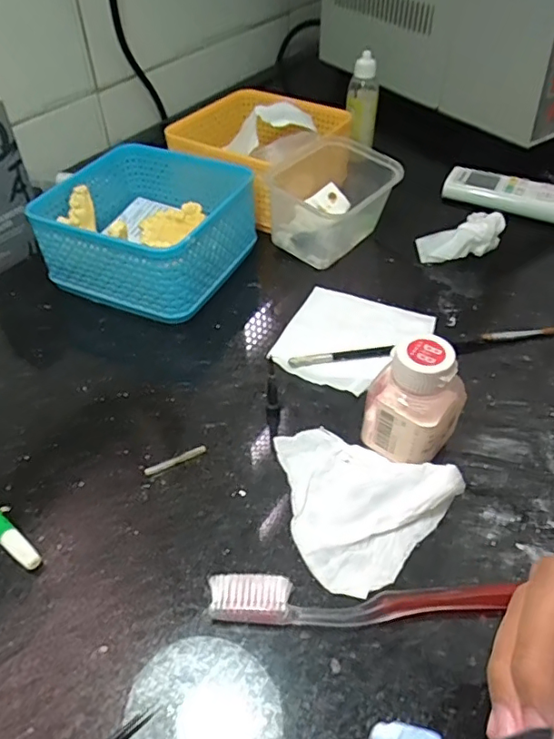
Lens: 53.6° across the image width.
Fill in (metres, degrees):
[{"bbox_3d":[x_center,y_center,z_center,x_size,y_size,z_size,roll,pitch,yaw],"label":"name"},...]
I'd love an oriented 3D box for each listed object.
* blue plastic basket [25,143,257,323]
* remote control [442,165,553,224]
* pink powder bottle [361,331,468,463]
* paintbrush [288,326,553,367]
[{"bbox_3d":[-0.099,-0.111,0.431,0.136,0.065,0.133,15,48,15],"label":"blue plastic basket"},{"bbox_3d":[0.255,-0.166,0.534,0.178,0.027,0.037,20,49,20],"label":"remote control"},{"bbox_3d":[0.073,0.018,0.291,0.044,0.071,0.037,24,51,23],"label":"pink powder bottle"},{"bbox_3d":[0.102,-0.016,0.369,0.188,0.009,0.010,-7,46,-6],"label":"paintbrush"}]

